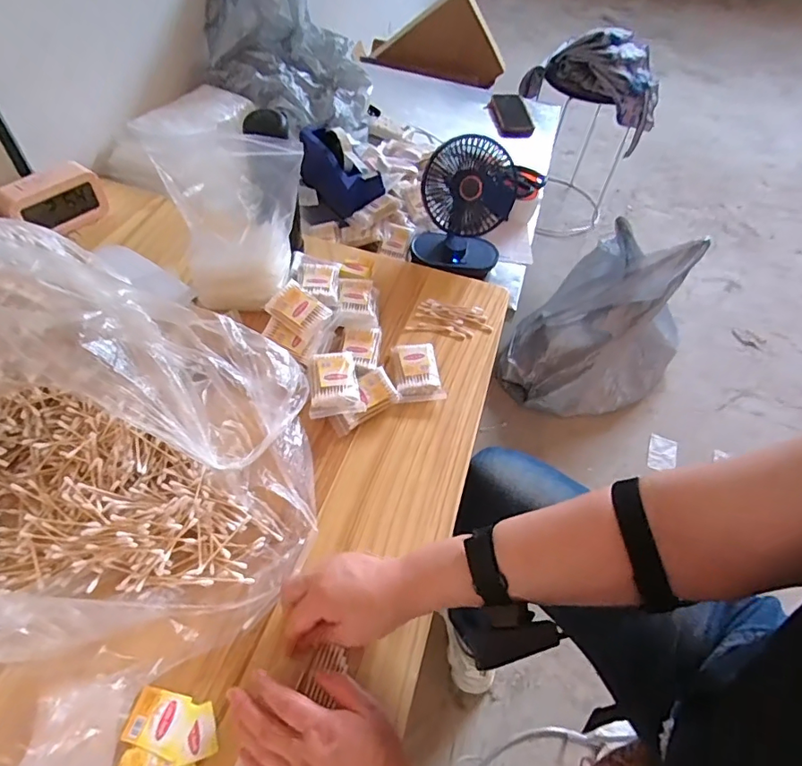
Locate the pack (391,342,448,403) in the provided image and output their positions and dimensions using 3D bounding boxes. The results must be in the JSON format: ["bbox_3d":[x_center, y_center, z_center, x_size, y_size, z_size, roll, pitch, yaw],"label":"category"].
[{"bbox_3d":[0.021,-0.015,0.673,0.058,0.020,0.092,-4,54,-8],"label":"pack"}]

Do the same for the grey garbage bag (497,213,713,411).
[{"bbox_3d":[0.474,-0.130,1.202,0.342,0.374,0.341,37,59,20],"label":"grey garbage bag"}]

